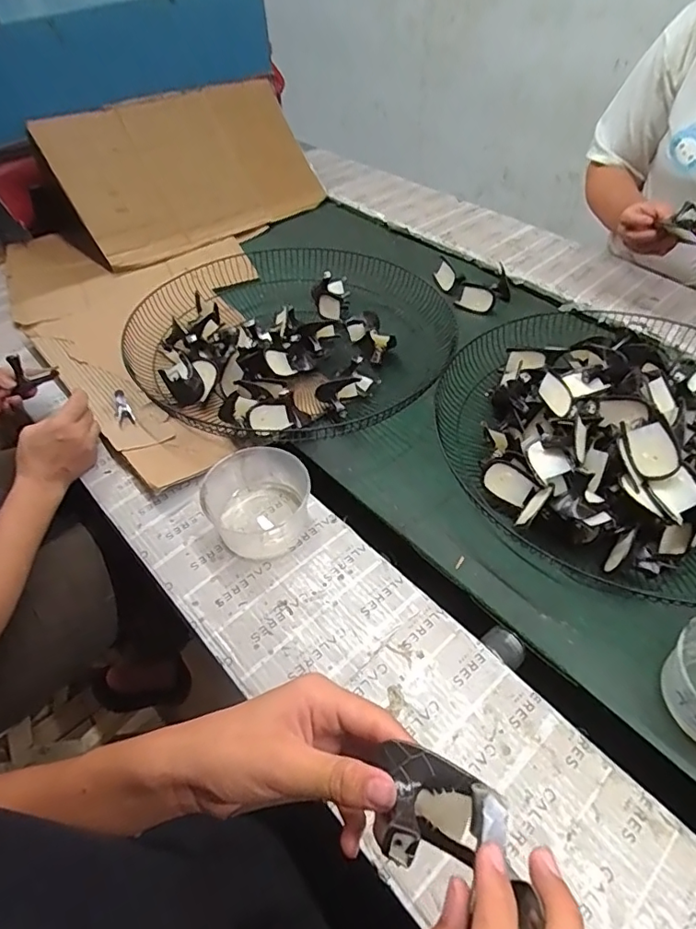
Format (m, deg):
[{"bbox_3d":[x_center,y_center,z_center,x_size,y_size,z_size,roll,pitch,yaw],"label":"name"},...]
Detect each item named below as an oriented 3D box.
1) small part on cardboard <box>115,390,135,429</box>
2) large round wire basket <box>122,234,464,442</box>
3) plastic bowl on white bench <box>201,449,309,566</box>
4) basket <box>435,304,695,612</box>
[{"bbox_3d":[-0.305,-0.075,0.706,0.021,0.027,0.044,-20,51,-18],"label":"small part on cardboard"},{"bbox_3d":[-0.091,-0.197,0.815,0.456,0.080,0.458,-1,49,1],"label":"large round wire basket"},{"bbox_3d":[-0.100,0.043,0.585,0.112,0.062,0.120,-20,52,-15],"label":"plastic bowl on white bench"},{"bbox_3d":[0.370,-0.079,0.667,0.457,0.097,0.486,30,54,24],"label":"basket"}]

